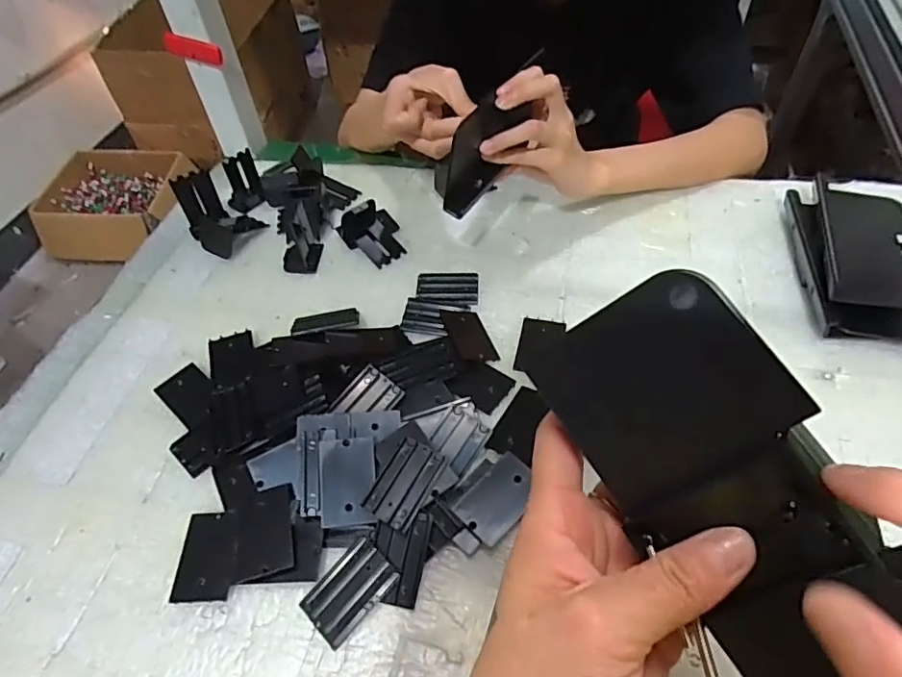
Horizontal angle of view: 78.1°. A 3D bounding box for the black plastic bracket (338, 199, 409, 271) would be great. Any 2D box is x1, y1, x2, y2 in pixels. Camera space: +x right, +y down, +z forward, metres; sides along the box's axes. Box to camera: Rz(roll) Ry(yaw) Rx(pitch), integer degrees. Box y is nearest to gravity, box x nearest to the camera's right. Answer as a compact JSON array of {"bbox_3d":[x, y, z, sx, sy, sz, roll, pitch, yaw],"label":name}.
[{"bbox_3d":[-0.072,-0.105,0.531,0.054,0.035,0.062,-31,57,-18],"label":"black plastic bracket"}]

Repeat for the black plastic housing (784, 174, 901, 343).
[{"bbox_3d":[0.345,-0.069,0.464,0.095,0.043,0.168,7,54,9],"label":"black plastic housing"}]

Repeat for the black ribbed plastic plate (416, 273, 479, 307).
[{"bbox_3d":[-0.003,-0.045,0.498,0.055,0.004,0.040,3,53,6],"label":"black ribbed plastic plate"}]

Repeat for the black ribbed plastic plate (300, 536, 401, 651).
[{"bbox_3d":[-0.062,0.153,0.338,0.054,0.010,0.037,-39,60,-23],"label":"black ribbed plastic plate"}]

